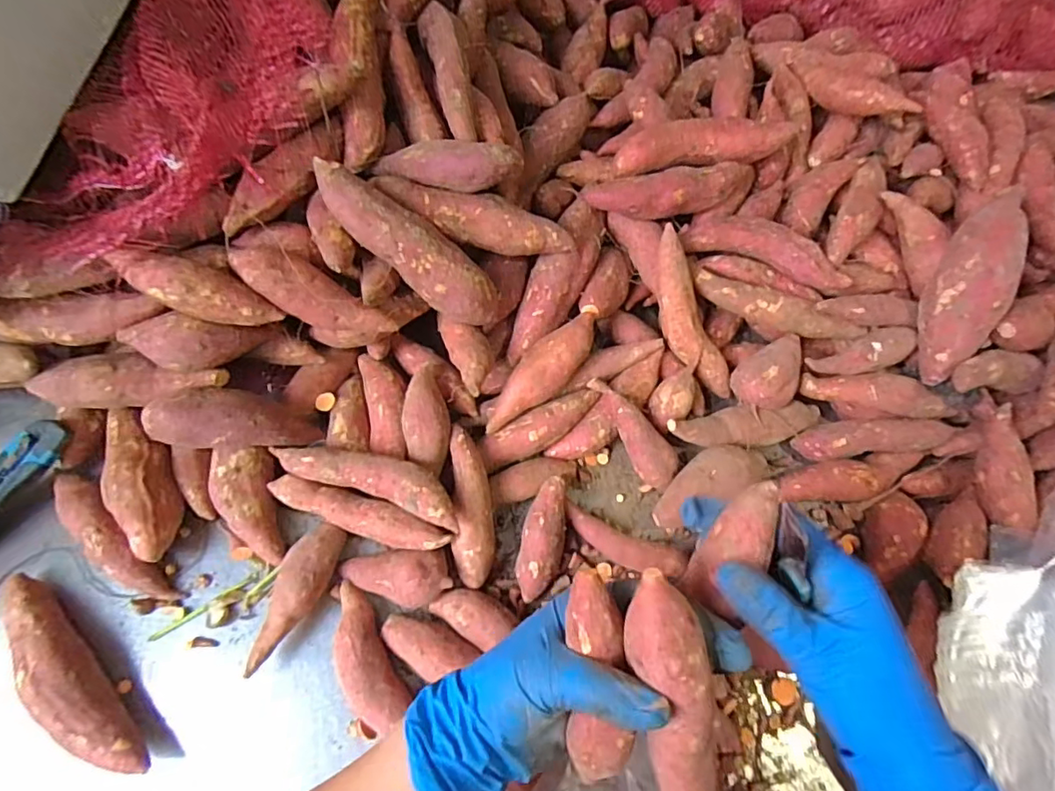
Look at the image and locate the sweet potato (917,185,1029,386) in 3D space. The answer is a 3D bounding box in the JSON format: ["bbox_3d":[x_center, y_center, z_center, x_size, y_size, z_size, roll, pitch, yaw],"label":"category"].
[{"bbox_3d":[0.389,-0.099,0.488,0.049,0.057,0.178,18,97,6],"label":"sweet potato"}]

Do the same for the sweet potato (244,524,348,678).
[{"bbox_3d":[-0.190,0.165,0.456,0.038,0.037,0.118,18,67,6],"label":"sweet potato"}]

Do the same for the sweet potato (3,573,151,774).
[{"bbox_3d":[-0.353,0.214,0.422,0.194,0.043,0.042,43,72,15],"label":"sweet potato"}]

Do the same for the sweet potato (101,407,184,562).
[{"bbox_3d":[-0.333,0.074,0.480,0.051,0.050,0.142,-26,69,-12],"label":"sweet potato"}]

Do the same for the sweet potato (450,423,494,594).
[{"bbox_3d":[-0.048,0.092,0.474,0.034,0.029,0.131,-4,66,-4],"label":"sweet potato"}]

